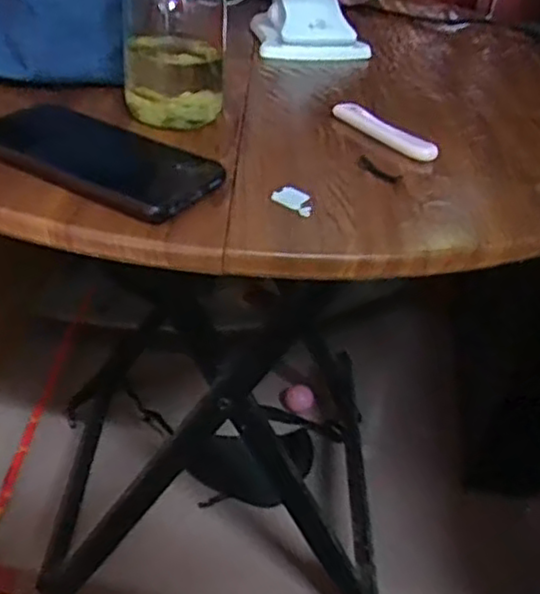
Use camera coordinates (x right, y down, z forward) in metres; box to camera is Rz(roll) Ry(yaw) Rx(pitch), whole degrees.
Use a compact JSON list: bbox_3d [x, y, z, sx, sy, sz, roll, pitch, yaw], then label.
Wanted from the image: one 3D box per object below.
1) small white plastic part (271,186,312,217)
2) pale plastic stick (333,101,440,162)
[{"bbox_3d":[0.017,-0.061,0.440,0.017,0.004,0.031,-26,48,-38],"label":"small white plastic part"},{"bbox_3d":[0.086,-0.125,0.530,0.021,0.011,0.094,-18,43,-31],"label":"pale plastic stick"}]

